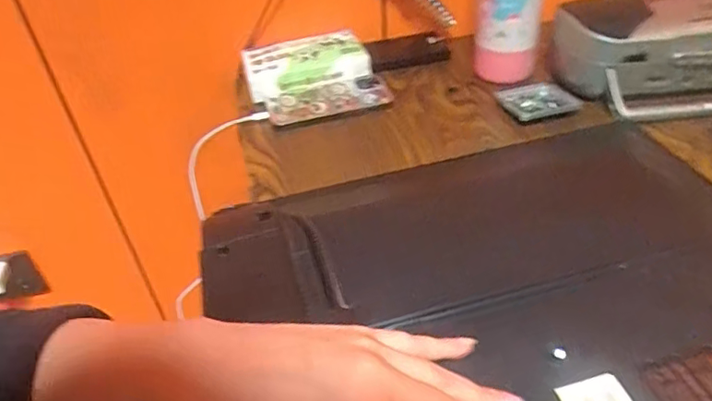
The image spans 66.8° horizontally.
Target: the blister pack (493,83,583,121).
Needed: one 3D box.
[{"bbox_3d":[0.191,-0.106,0.563,0.080,0.008,0.060,-20,41,-17],"label":"blister pack"}]

